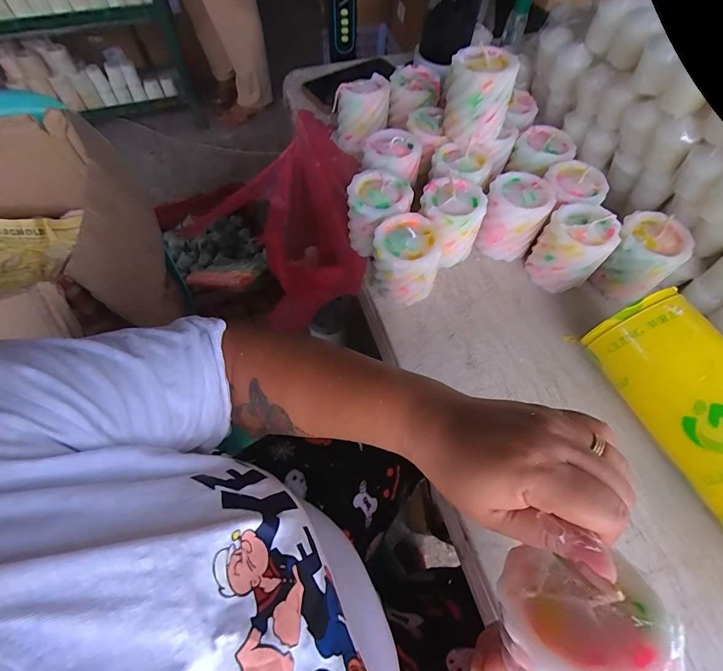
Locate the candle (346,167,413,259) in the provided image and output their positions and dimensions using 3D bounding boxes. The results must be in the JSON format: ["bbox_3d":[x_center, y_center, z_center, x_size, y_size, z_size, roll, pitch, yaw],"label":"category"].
[{"bbox_3d":[0.020,-0.137,0.419,0.068,0.069,0.078,3,61,1],"label":"candle"}]

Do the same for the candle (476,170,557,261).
[{"bbox_3d":[0.173,-0.137,0.425,0.065,0.073,0.071,24,64,12],"label":"candle"}]

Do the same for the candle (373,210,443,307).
[{"bbox_3d":[0.045,-0.077,0.388,0.063,0.074,0.065,0,61,-1],"label":"candle"}]

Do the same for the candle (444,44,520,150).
[{"bbox_3d":[0.129,-0.262,0.414,0.069,0.079,0.068,17,62,8],"label":"candle"}]

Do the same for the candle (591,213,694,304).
[{"bbox_3d":[0.298,-0.083,0.398,0.061,0.068,0.065,-33,66,-17],"label":"candle"}]

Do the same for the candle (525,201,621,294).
[{"bbox_3d":[0.227,-0.094,0.398,0.064,0.078,0.068,0,61,-1],"label":"candle"}]

